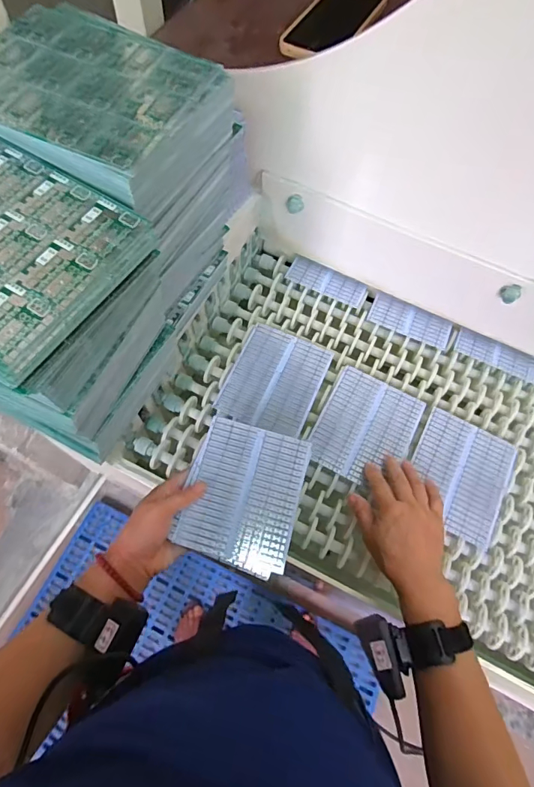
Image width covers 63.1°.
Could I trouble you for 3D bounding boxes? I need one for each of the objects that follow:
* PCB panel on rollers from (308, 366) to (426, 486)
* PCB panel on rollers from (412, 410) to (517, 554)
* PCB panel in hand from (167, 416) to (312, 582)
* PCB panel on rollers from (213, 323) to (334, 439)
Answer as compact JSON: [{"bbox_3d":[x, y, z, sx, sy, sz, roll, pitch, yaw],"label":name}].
[{"bbox_3d":[0.131,0.046,0.574,0.119,0.005,0.145,26,67,7],"label":"PCB panel on rollers"},{"bbox_3d":[0.249,0.104,0.563,0.121,0.007,0.145,28,67,9],"label":"PCB panel on rollers"},{"bbox_3d":[-0.025,0.109,0.479,0.121,0.006,0.150,16,67,1],"label":"PCB panel in hand"},{"bbox_3d":[0.011,-0.018,0.599,0.121,0.005,0.146,23,69,7],"label":"PCB panel on rollers"}]

